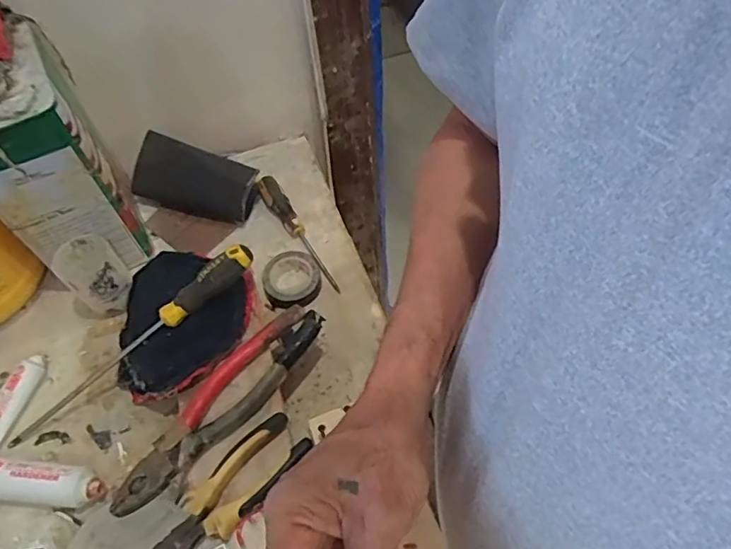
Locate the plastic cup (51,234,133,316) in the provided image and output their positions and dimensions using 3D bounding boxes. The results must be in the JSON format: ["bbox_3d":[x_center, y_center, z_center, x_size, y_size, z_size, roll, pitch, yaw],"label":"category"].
[{"bbox_3d":[-0.289,0.004,0.603,0.063,0.085,0.059,-1,57,2],"label":"plastic cup"}]

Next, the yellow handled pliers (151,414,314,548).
[{"bbox_3d":[-0.127,0.189,0.441,0.047,0.013,0.186,39,67,24],"label":"yellow handled pliers"}]

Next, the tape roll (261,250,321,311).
[{"bbox_3d":[-0.083,0.007,0.617,0.065,0.025,0.065,-1,57,2],"label":"tape roll"}]

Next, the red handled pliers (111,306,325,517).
[{"bbox_3d":[-0.126,0.115,0.497,0.050,0.015,0.230,34,65,22],"label":"red handled pliers"}]

